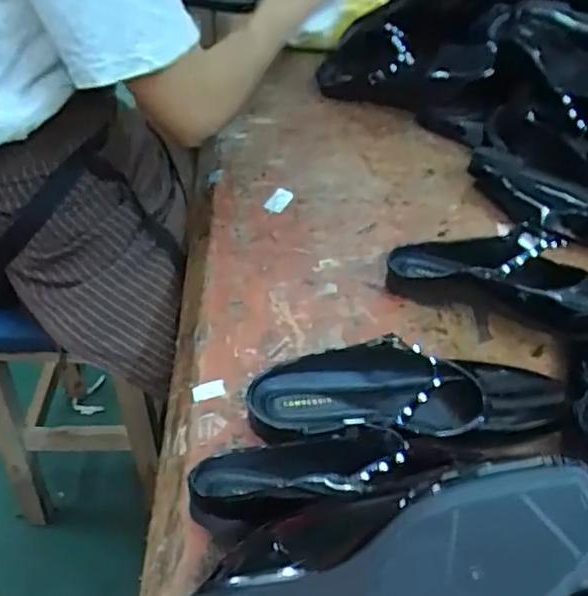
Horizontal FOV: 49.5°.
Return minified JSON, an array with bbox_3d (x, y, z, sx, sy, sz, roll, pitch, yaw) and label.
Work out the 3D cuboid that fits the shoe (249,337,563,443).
[{"bbox_3d":[0.090,0.077,0.487,0.245,0.053,0.083,0,44,-5],"label":"shoe"}]

